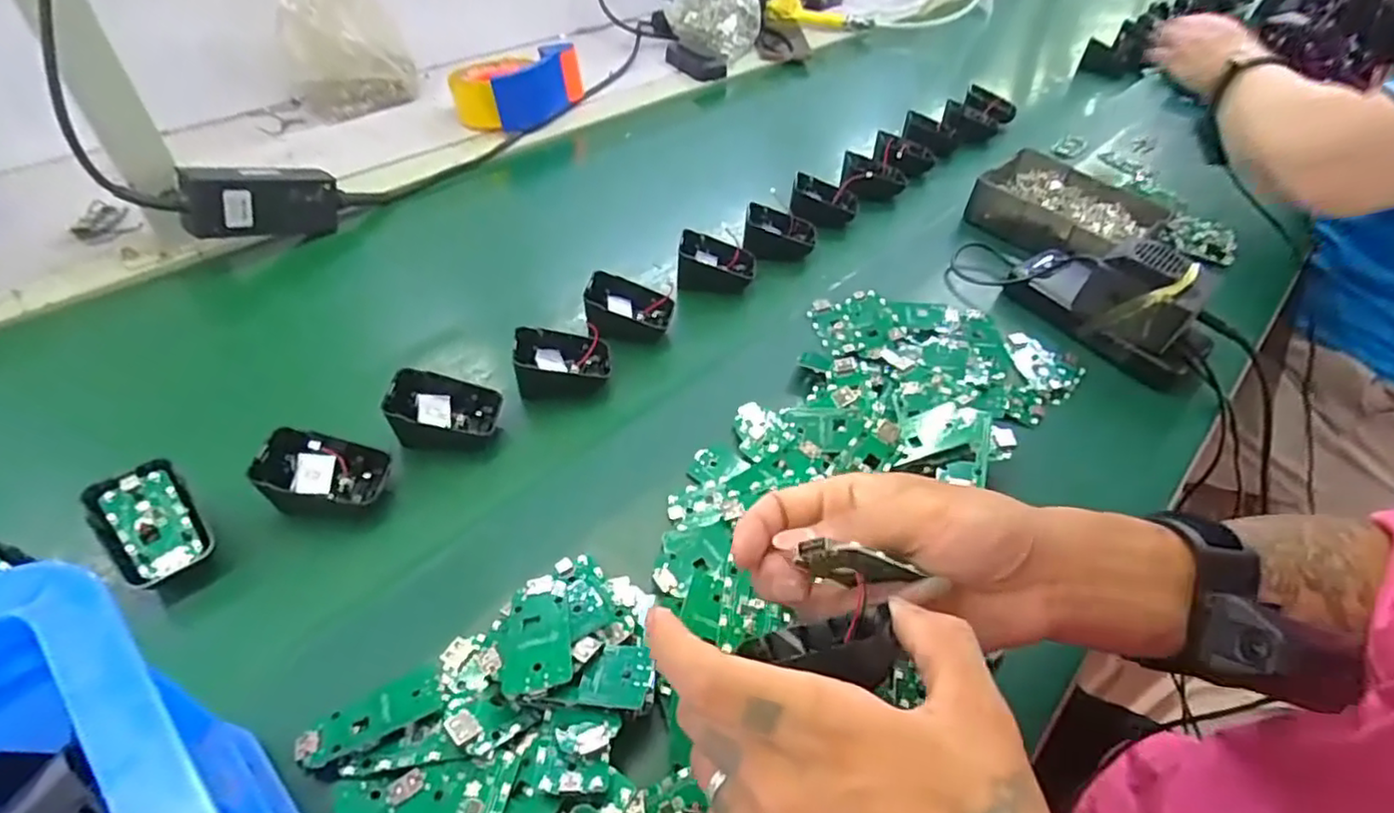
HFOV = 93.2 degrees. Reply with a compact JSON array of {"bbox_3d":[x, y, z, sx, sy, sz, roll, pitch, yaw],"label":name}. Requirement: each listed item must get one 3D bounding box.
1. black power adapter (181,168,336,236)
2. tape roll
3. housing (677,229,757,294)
[{"bbox_3d":[-0.371,-0.175,0.563,0.027,0.050,0.113,35,34,28],"label":"black power adapter"},{"bbox_3d":[-0.216,-0.383,0.793,0.103,0.071,0.143,33,52,25],"label":"tape roll"},{"bbox_3d":[0.017,-0.123,0.571,0.069,0.042,0.042,0,46,-4],"label":"housing"}]

